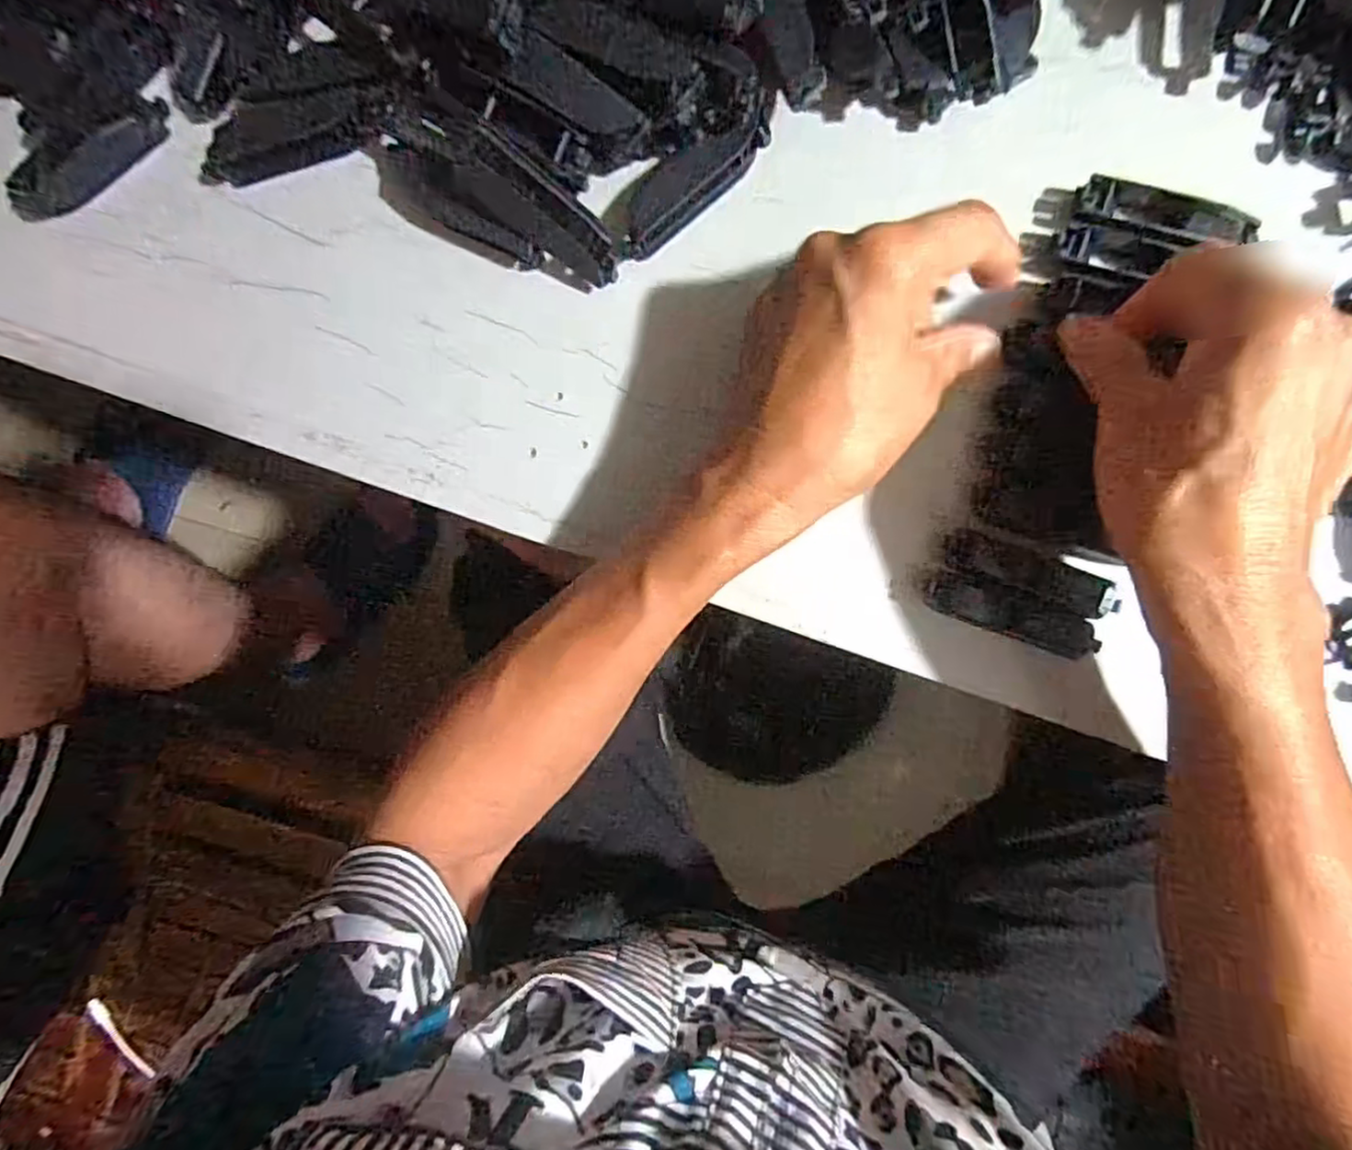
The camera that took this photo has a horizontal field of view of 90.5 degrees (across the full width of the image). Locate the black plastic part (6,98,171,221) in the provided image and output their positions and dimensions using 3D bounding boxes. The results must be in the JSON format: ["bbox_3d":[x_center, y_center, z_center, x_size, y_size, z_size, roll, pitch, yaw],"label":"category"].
[{"bbox_3d":[-0.249,-0.175,0.284,0.076,0.009,0.022,-26,90,3],"label":"black plastic part"}]

